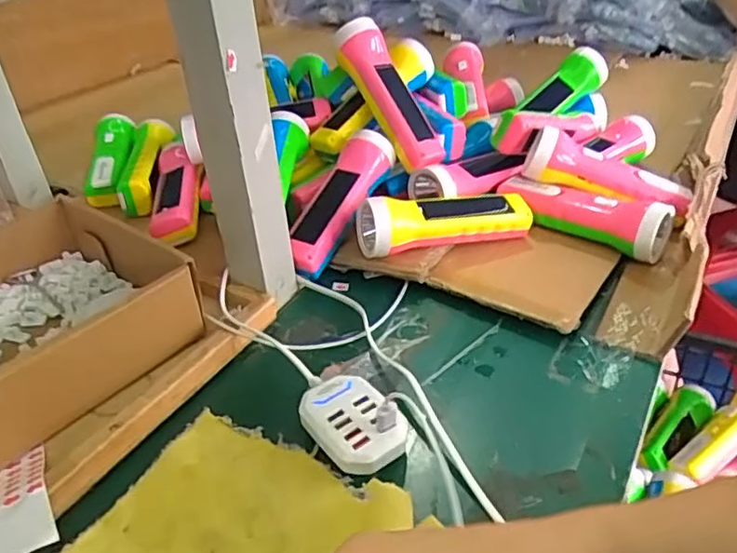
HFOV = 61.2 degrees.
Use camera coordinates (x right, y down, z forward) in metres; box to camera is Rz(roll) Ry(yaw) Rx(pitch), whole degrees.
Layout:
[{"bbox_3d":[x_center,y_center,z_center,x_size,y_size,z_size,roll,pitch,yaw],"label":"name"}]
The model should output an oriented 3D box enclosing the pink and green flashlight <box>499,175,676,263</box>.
[{"bbox_3d":[0.200,-0.059,0.589,0.160,0.048,0.046,20,42,27],"label":"pink and green flashlight"}]

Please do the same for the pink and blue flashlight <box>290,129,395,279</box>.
[{"bbox_3d":[-0.029,-0.070,0.593,0.052,0.044,0.161,18,63,22],"label":"pink and blue flashlight"}]

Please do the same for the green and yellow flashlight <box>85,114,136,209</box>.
[{"bbox_3d":[-0.306,-0.141,0.739,0.047,0.043,0.162,-6,37,-6],"label":"green and yellow flashlight"}]

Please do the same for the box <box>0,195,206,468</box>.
[{"bbox_3d":[-0.270,0.030,0.471,0.201,0.067,0.204,26,45,30],"label":"box"}]

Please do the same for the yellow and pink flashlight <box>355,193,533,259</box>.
[{"bbox_3d":[0.071,-0.051,0.578,0.165,0.053,0.049,-13,38,-15],"label":"yellow and pink flashlight"}]

